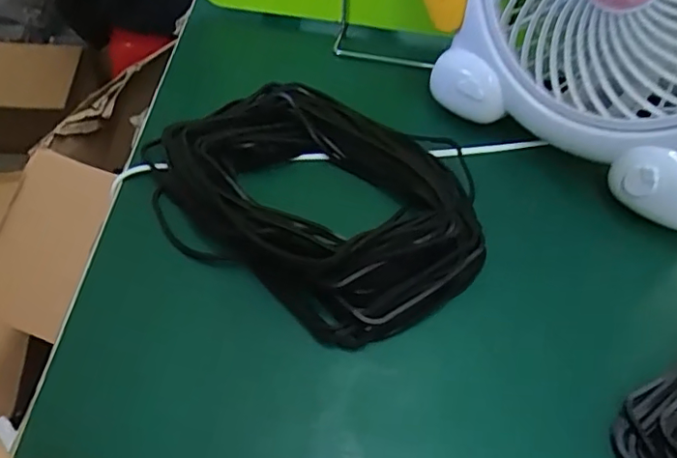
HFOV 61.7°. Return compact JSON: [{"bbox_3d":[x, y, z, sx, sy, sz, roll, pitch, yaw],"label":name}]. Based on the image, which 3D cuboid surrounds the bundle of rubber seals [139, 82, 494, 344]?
[{"bbox_3d":[-0.016,-0.024,0.357,0.220,0.035,0.156,29,50,22],"label":"bundle of rubber seals"}]

